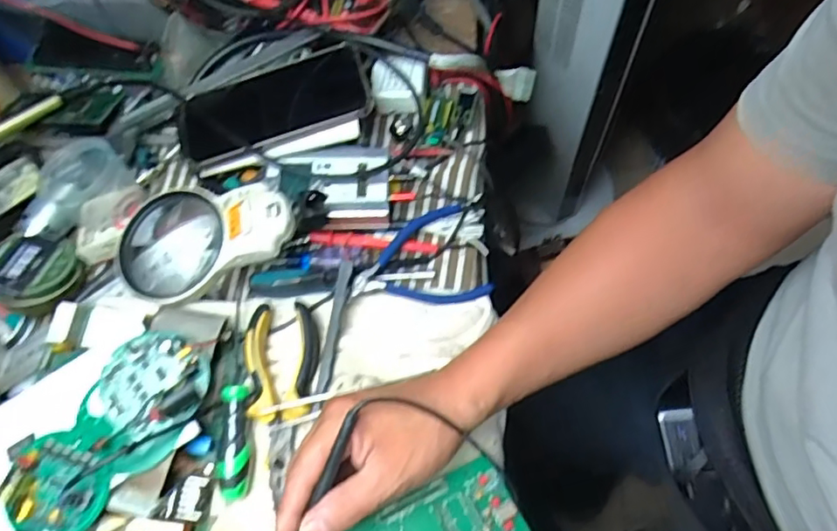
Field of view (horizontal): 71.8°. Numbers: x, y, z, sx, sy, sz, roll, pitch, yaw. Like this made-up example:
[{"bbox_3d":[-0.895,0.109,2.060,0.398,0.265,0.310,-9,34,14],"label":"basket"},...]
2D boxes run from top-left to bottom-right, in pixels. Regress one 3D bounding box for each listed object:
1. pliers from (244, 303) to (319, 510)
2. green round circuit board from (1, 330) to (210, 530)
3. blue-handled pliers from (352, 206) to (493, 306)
[{"bbox_3d":[-0.101,0.097,0.427,0.051,0.026,0.136,-3,76,0],"label":"pliers"},{"bbox_3d":[-0.211,0.114,0.399,0.070,0.032,0.151,35,75,17],"label":"green round circuit board"},{"bbox_3d":[-0.001,-0.001,0.462,0.106,0.015,0.081,-20,68,-3],"label":"blue-handled pliers"}]

